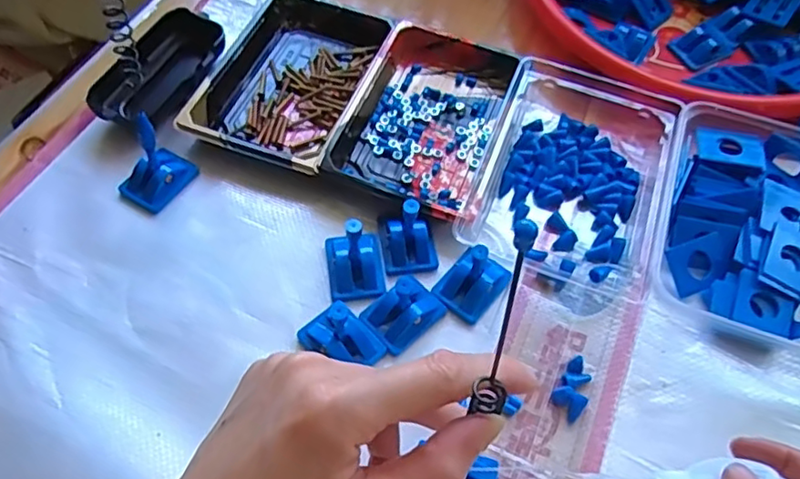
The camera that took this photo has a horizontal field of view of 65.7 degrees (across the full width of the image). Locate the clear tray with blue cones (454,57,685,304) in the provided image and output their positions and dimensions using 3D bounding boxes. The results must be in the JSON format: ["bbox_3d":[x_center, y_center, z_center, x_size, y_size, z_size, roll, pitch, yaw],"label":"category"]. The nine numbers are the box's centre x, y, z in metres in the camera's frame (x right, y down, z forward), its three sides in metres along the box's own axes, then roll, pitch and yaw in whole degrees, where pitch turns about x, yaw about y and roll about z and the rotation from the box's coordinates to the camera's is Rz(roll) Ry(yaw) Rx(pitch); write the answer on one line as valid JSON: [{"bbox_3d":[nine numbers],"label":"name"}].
[{"bbox_3d":[0.119,-0.052,0.422,0.119,0.031,0.166,16,59,8],"label":"clear tray with blue cones"}]

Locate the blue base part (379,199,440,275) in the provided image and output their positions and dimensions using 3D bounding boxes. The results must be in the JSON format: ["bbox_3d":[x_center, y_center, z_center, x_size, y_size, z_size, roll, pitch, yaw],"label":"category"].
[{"bbox_3d":[0.006,-0.008,0.385,0.032,0.043,0.042,-8,59,-7],"label":"blue base part"}]

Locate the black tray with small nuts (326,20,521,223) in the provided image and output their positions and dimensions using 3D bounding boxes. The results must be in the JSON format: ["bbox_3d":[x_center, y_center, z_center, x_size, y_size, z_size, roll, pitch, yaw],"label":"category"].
[{"bbox_3d":[0.020,-0.091,0.444,0.099,0.025,0.162,20,60,10],"label":"black tray with small nuts"}]

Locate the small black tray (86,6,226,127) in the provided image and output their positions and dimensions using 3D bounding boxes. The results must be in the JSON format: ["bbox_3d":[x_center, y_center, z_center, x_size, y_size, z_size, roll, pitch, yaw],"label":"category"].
[{"bbox_3d":[-0.172,-0.124,0.457,0.064,0.027,0.101,17,60,8],"label":"small black tray"}]

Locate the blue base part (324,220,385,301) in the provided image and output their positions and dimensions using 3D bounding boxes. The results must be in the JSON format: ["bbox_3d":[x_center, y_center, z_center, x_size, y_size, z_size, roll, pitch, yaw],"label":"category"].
[{"bbox_3d":[-0.028,0.007,0.375,0.034,0.044,0.043,-6,59,-6],"label":"blue base part"}]

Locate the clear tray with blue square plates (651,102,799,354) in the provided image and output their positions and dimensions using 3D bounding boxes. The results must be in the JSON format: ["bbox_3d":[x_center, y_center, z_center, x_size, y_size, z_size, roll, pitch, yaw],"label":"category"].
[{"bbox_3d":[0.225,-0.010,0.397,0.114,0.033,0.159,16,59,8],"label":"clear tray with blue square plates"}]

